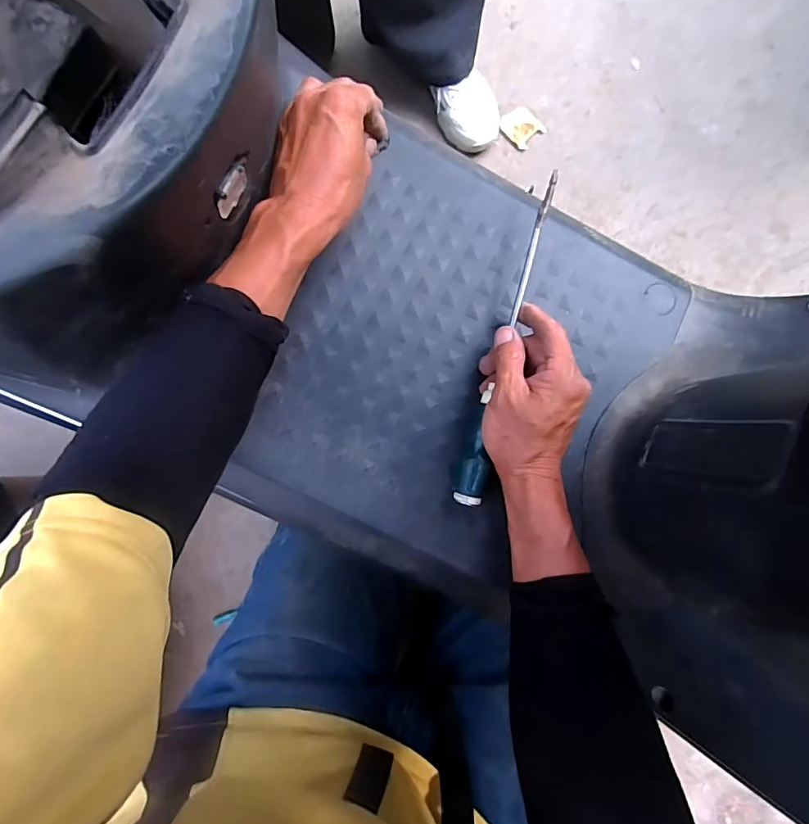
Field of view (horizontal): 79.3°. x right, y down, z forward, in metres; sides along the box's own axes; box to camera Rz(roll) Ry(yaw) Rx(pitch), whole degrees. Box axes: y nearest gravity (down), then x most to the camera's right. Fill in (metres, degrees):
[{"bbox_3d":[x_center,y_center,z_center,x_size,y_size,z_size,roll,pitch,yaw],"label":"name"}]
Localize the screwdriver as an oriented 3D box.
[{"bbox_3d":[0.089,-0.062,0.424,0.025,0.030,0.290,15,88,3],"label":"screwdriver"}]

